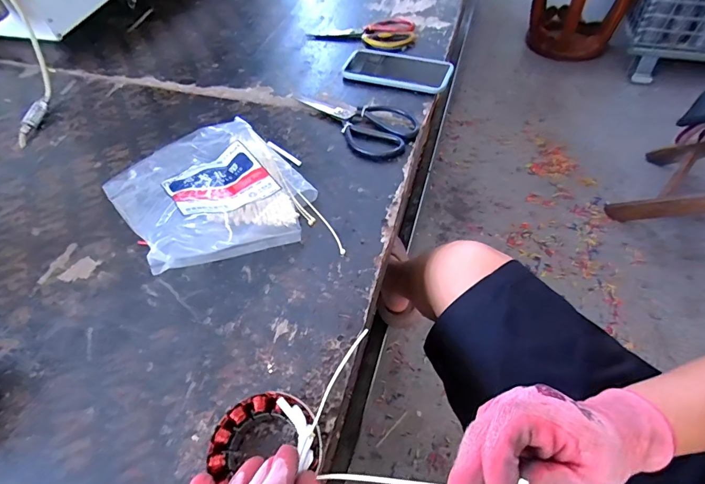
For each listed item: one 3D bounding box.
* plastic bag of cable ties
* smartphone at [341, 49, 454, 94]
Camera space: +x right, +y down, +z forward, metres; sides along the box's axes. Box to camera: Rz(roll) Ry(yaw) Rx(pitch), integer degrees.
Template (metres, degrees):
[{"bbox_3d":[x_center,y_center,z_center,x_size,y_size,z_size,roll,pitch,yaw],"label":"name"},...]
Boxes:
[{"bbox_3d":[-0.174,-0.074,0.483,0.197,0.068,0.250,-35,59,-21],"label":"plastic bag of cable ties"},{"bbox_3d":[0.074,-0.285,0.662,0.180,0.013,0.091,15,53,18],"label":"smartphone"}]

